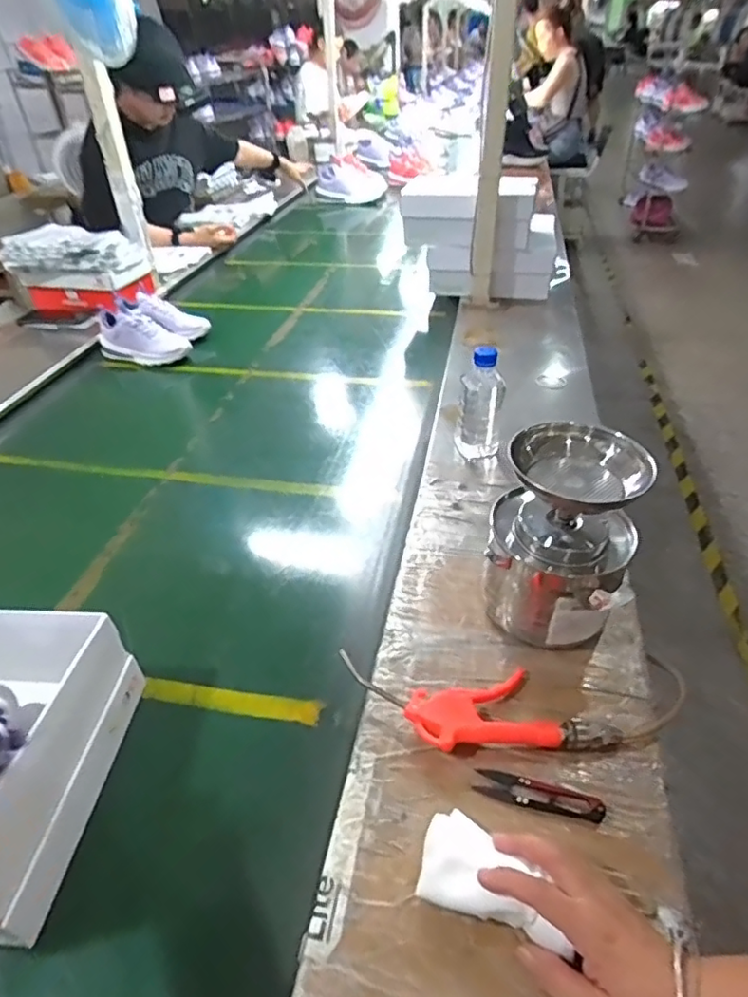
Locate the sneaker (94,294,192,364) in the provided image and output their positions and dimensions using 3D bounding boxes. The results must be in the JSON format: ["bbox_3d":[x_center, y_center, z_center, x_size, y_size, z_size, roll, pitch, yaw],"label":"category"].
[{"bbox_3d":[-0.490,-0.350,1.218,0.189,0.094,0.087,13,41,19],"label":"sneaker"}]

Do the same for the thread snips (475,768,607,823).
[{"bbox_3d":[0.136,0.244,0.472,0.101,0.004,0.021,8,39,14],"label":"thread snips"}]

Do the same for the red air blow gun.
[{"bbox_3d":[0.092,0.187,0.526,0.235,0.026,0.090,-2,38,1],"label":"red air blow gun"}]

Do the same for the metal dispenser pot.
[{"bbox_3d":[0.186,0.041,0.571,0.124,0.203,0.129,-2,38,2],"label":"metal dispenser pot"}]

